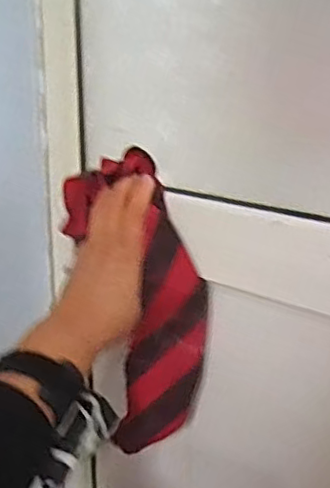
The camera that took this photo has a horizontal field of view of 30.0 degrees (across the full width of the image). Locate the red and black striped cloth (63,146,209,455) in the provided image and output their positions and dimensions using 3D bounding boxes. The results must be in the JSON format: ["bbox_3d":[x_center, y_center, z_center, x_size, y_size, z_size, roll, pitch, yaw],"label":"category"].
[{"bbox_3d":[-0.016,0.047,0.502,0.053,0.238,0.095,-14,5,-42],"label":"red and black striped cloth"}]

